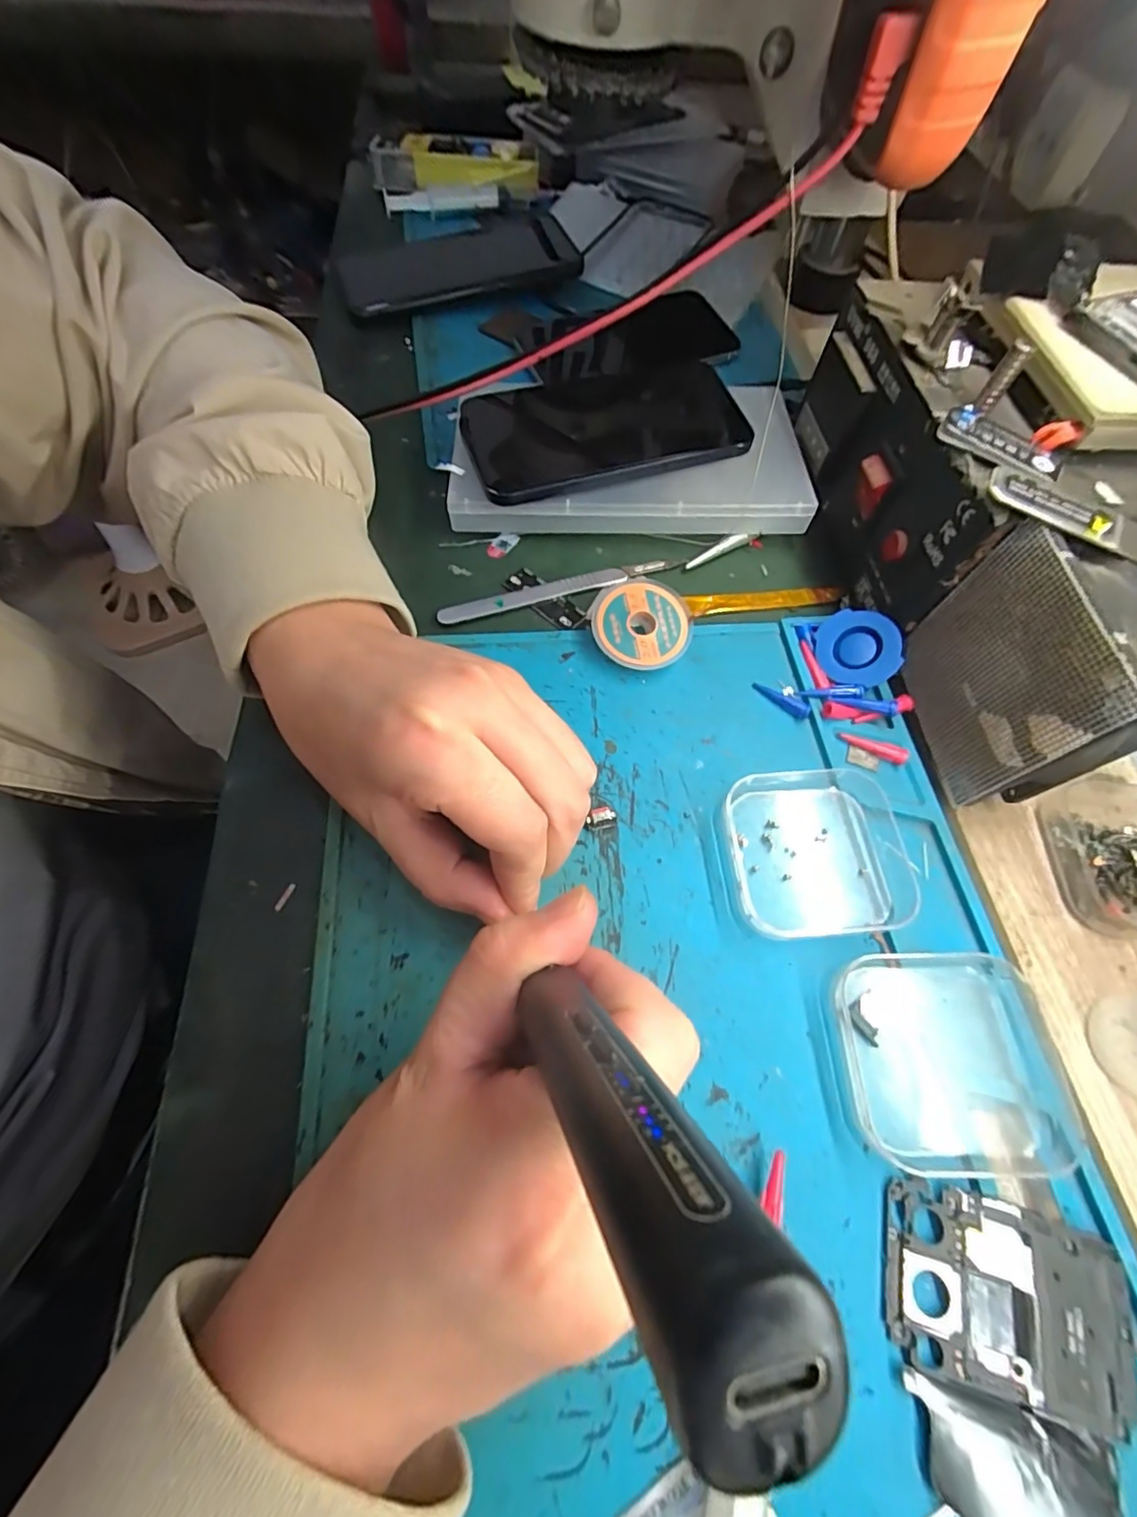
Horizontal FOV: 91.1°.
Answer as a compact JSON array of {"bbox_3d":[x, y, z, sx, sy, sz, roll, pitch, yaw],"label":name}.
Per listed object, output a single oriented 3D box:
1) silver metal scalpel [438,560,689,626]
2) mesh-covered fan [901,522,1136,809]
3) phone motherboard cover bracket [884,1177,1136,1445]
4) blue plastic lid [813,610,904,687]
[{"bbox_3d":[-0.002,-0.086,0.281,0.127,0.005,0.012,-17,65,-12],"label":"silver metal scalpel"},{"bbox_3d":[0.171,-0.030,0.214,0.026,0.085,0.082,-7,63,-7],"label":"mesh-covered fan"},{"bbox_3d":[0.126,0.156,0.162,0.065,0.007,0.045,15,63,4],"label":"phone motherboard cover bracket"},{"bbox_3d":[0.133,-0.051,0.257,0.035,0.006,0.035,5,83,36],"label":"blue plastic lid"}]

